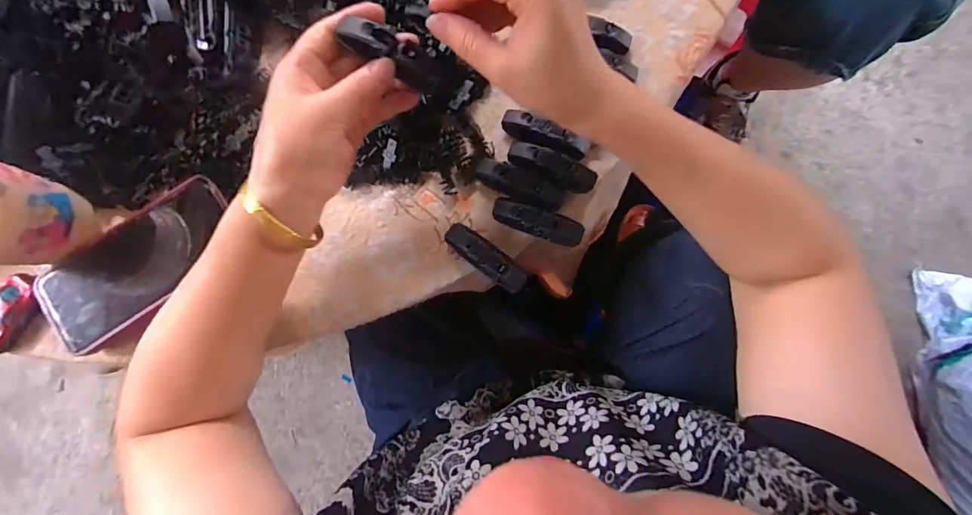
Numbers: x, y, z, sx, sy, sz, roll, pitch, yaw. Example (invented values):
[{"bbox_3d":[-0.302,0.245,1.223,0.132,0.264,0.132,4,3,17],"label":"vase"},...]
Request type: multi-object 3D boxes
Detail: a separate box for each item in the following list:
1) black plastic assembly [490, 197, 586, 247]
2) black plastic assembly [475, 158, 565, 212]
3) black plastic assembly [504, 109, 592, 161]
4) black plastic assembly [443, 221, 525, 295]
[{"bbox_3d":[0.041,-0.027,0.337,0.072,0.019,0.021,18,86,5],"label":"black plastic assembly"},{"bbox_3d":[0.027,-0.058,0.338,0.072,0.017,0.024,24,86,6],"label":"black plastic assembly"},{"bbox_3d":[0.046,-0.097,0.338,0.071,0.016,0.020,25,86,6],"label":"black plastic assembly"},{"bbox_3d":[0.000,0.001,0.337,0.072,0.018,0.020,39,88,6],"label":"black plastic assembly"}]

